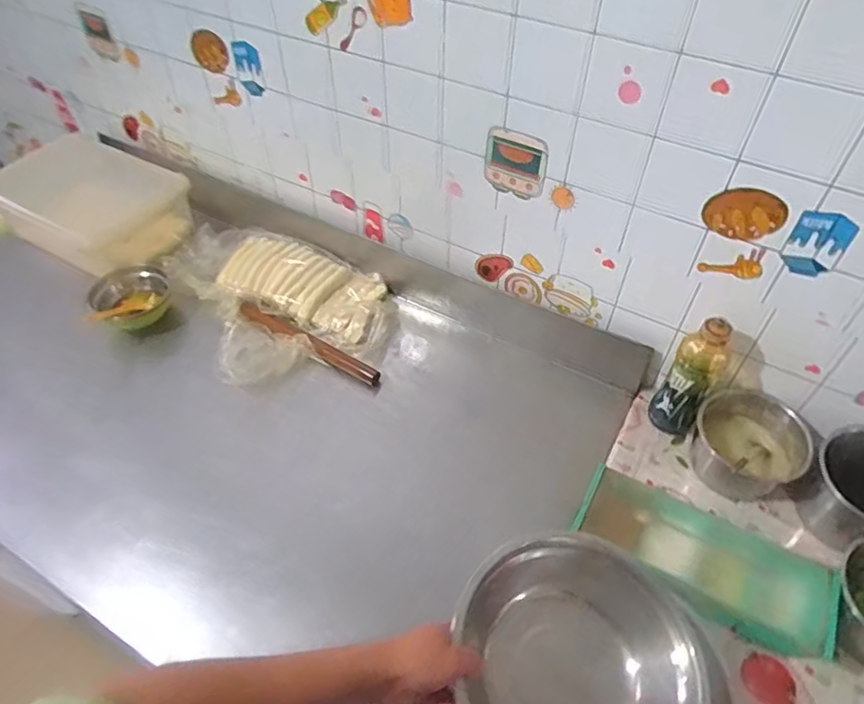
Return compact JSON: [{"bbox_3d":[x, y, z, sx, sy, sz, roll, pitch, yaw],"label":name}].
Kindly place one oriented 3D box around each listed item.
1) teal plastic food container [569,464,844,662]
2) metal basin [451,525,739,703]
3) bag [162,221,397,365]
[{"bbox_3d":[0.341,0.278,0.765,0.323,0.081,0.136,27,54,20],"label":"teal plastic food container"},{"bbox_3d":[0.159,0.309,0.580,0.269,0.087,0.240,26,54,20],"label":"metal basin"},{"bbox_3d":[-0.288,-0.142,1.159,0.510,0.050,0.211,22,52,16],"label":"bag"}]

